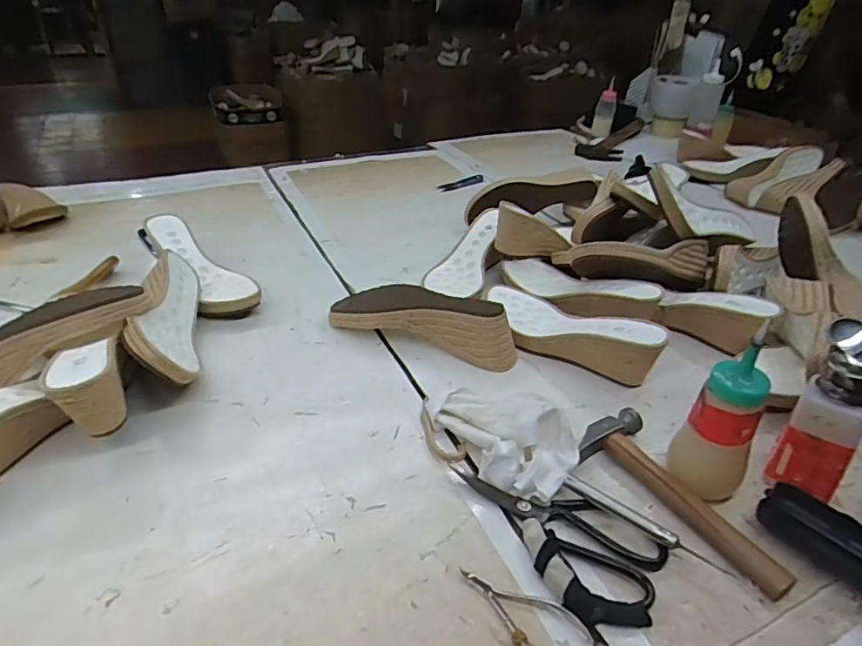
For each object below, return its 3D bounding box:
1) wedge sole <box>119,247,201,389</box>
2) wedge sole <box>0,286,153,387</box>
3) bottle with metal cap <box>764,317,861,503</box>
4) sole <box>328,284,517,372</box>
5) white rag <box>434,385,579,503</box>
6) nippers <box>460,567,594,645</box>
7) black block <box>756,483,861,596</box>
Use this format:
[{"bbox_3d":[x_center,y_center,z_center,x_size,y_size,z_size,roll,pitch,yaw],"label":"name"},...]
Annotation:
[{"bbox_3d":[-0.301,0.000,0.631,0.060,0.086,0.244,-7,35,-17],"label":"wedge sole"},{"bbox_3d":[-0.395,0.018,0.538,0.224,0.060,0.059,-21,41,-31],"label":"wedge sole"},{"bbox_3d":[0.353,0.078,0.487,0.052,0.148,0.064,23,37,27],"label":"bottle with metal cap"},{"bbox_3d":[-0.008,-0.007,0.693,0.239,0.066,0.077,17,35,19],"label":"sole"},{"bbox_3d":[0.073,0.105,0.543,0.092,0.049,0.152,-17,38,-29],"label":"white rag"},{"bbox_3d":[0.067,0.217,0.408,0.101,0.009,0.043,16,35,19],"label":"nippers"},{"bbox_3d":[0.337,0.180,0.459,0.055,0.023,0.109,-21,40,-33],"label":"black block"}]

